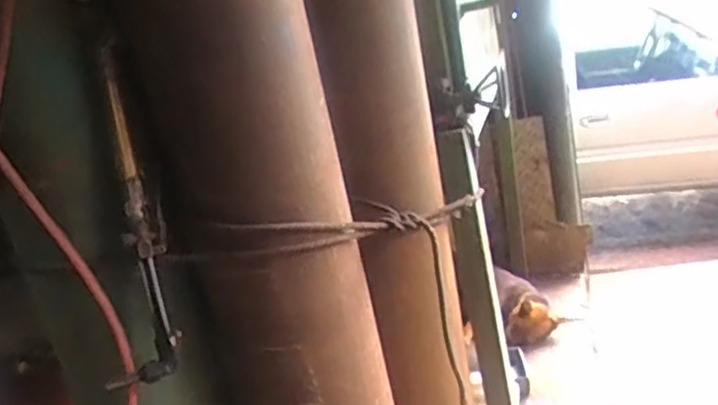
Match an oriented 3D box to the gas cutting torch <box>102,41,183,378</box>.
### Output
[{"bbox_3d":[-0.279,0.025,0.819,0.074,0.397,0.060,-11,17,-16],"label":"gas cutting torch"}]

